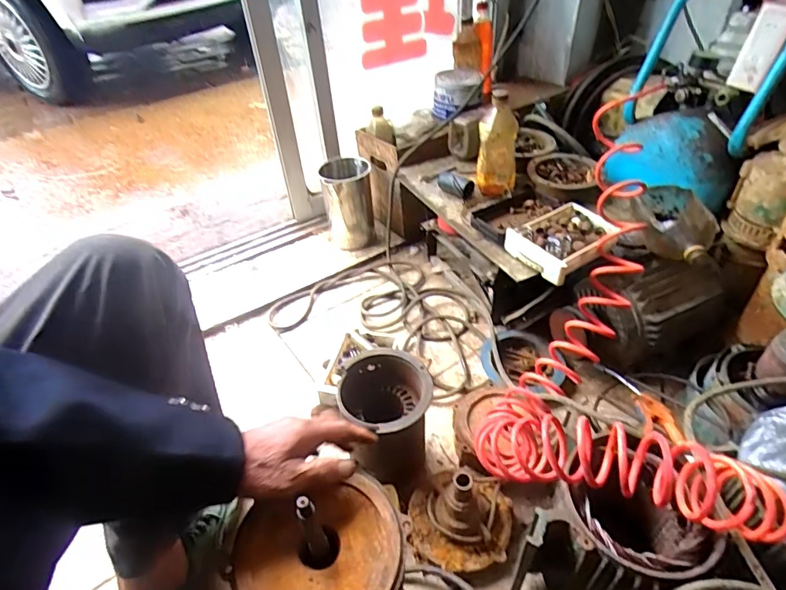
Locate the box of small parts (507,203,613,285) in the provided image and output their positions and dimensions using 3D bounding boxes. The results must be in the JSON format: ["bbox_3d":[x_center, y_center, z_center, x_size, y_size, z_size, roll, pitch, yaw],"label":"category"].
[{"bbox_3d":[0.308,-0.094,0.857,0.173,0.046,0.133,-24,46,-20],"label":"box of small parts"}]

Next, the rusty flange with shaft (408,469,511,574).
[{"bbox_3d":[0.096,0.315,0.686,0.142,0.130,0.132,-2,42,2],"label":"rusty flange with shaft"}]

